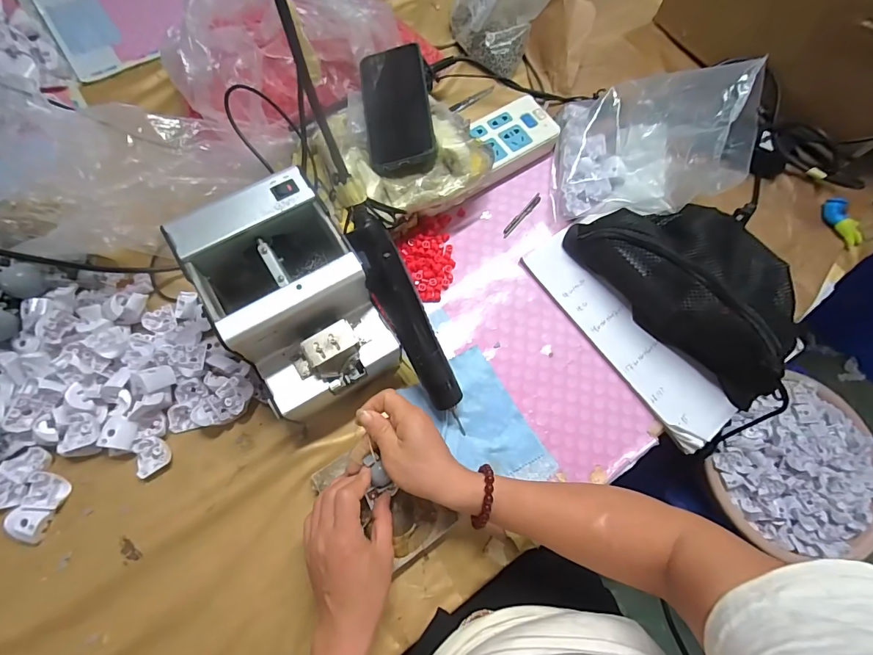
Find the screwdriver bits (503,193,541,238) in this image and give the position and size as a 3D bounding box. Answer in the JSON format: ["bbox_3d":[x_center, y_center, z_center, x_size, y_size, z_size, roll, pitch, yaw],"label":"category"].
[{"bbox_3d":[0.112,-0.146,0.539,0.011,0.005,0.085,38,73,11],"label":"screwdriver bits"}]

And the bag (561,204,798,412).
[{"bbox_3d":[0.301,-0.056,0.472,0.149,0.074,0.278,-36,76,-14],"label":"bag"}]

